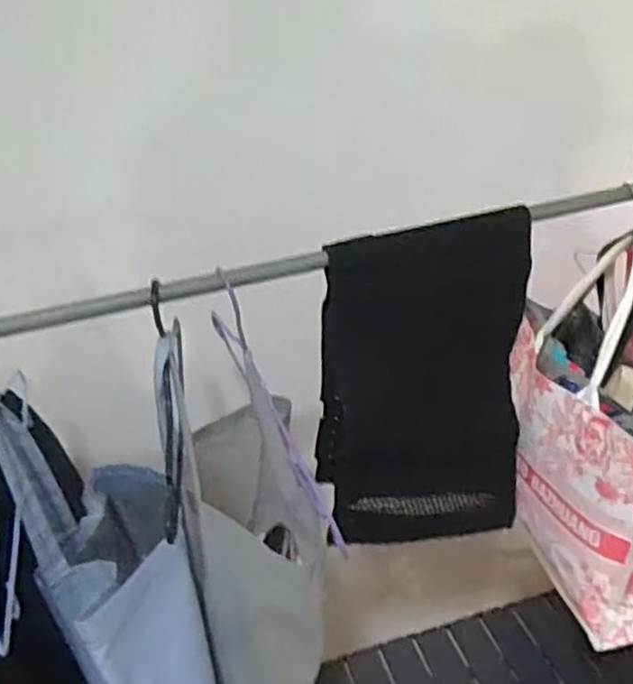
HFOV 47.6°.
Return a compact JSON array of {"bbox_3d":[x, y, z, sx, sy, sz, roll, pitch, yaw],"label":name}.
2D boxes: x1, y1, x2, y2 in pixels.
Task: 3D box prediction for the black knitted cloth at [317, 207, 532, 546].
[{"bbox_3d":[0.138,0.071,0.909,0.270,0.434,0.041,-13,28,-12],"label":"black knitted cloth"}]

